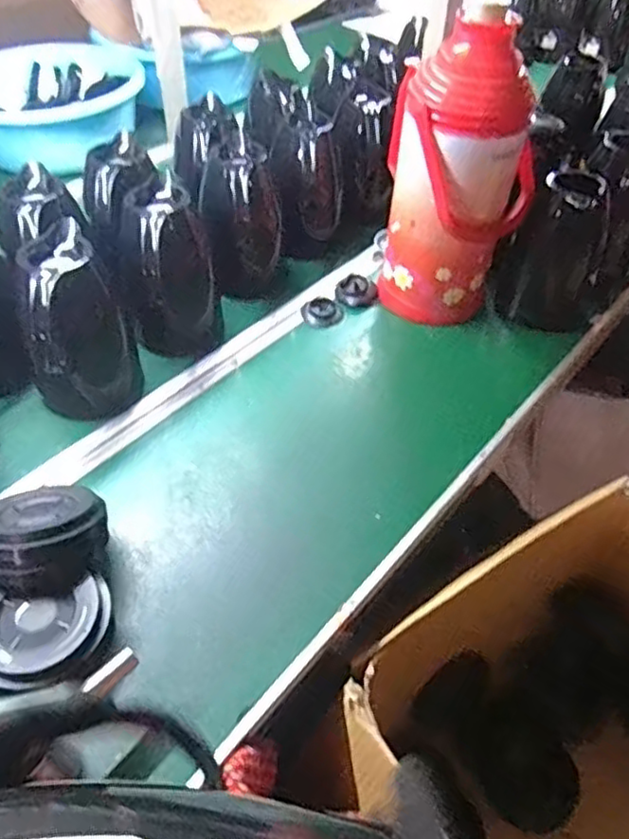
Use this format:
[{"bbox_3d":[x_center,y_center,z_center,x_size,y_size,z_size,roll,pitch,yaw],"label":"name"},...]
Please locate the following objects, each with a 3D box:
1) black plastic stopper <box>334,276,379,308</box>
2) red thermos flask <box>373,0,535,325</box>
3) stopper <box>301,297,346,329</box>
[{"bbox_3d":[0.064,-0.191,0.972,0.060,0.032,0.038,5,46,5],"label":"black plastic stopper"},{"bbox_3d":[0.186,-0.306,0.847,0.147,0.360,0.138,33,54,28],"label":"red thermos flask"},{"bbox_3d":[0.013,-0.156,0.950,0.060,0.021,0.051,1,46,1],"label":"stopper"}]

